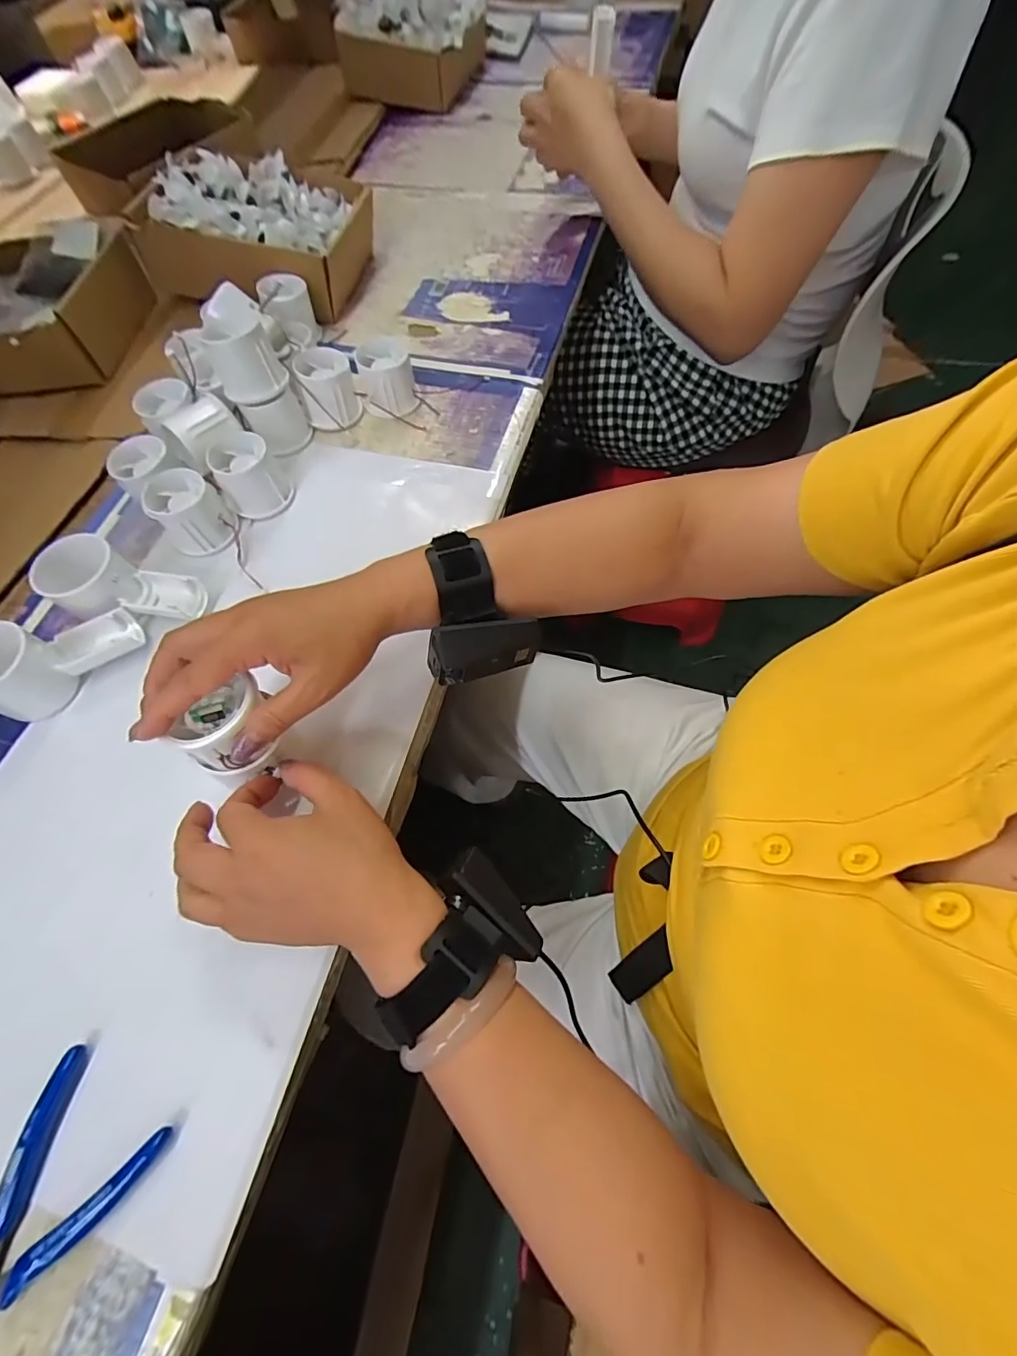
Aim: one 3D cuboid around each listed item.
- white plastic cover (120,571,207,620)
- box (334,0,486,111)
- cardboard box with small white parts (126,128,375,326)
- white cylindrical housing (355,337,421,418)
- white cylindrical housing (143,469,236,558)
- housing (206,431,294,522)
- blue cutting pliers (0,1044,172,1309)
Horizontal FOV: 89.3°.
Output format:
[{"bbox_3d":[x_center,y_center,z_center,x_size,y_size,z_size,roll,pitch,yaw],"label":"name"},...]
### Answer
[{"bbox_3d":[-0.276,-0.066,0.419,0.055,0.022,0.033,7,65,6],"label":"white plastic cover"},{"bbox_3d":[-0.149,-1.004,0.810,0.203,0.107,0.177,16,67,10],"label":"box"},{"bbox_3d":[-0.278,-0.513,0.592,0.211,0.096,0.183,7,65,6],"label":"cardboard box with small white parts"},{"bbox_3d":[-0.121,-0.297,0.509,0.054,0.042,0.062,-16,65,-5],"label":"white cylindrical housing"},{"bbox_3d":[-0.274,-0.144,0.445,0.056,0.044,0.055,-35,68,-13],"label":"white cylindrical housing"},{"bbox_3d":[-0.232,-0.181,0.460,0.051,0.048,0.056,-1,65,2],"label":"housing"},{"bbox_3d":[-0.245,0.274,0.266,0.077,0.011,0.112,28,69,15],"label":"blue cutting pliers"}]

